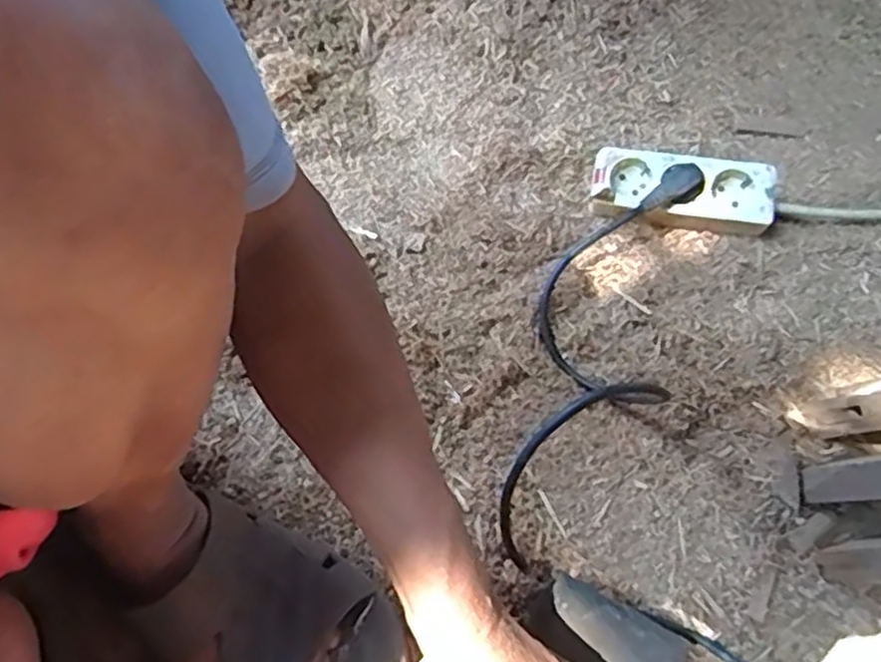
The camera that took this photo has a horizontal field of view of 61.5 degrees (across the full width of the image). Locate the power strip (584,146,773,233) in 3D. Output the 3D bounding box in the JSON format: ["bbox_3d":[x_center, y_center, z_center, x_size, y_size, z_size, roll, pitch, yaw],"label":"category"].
[{"bbox_3d":[0.215,-0.125,0.662,0.153,0.027,0.063,9,102,9],"label":"power strip"}]

